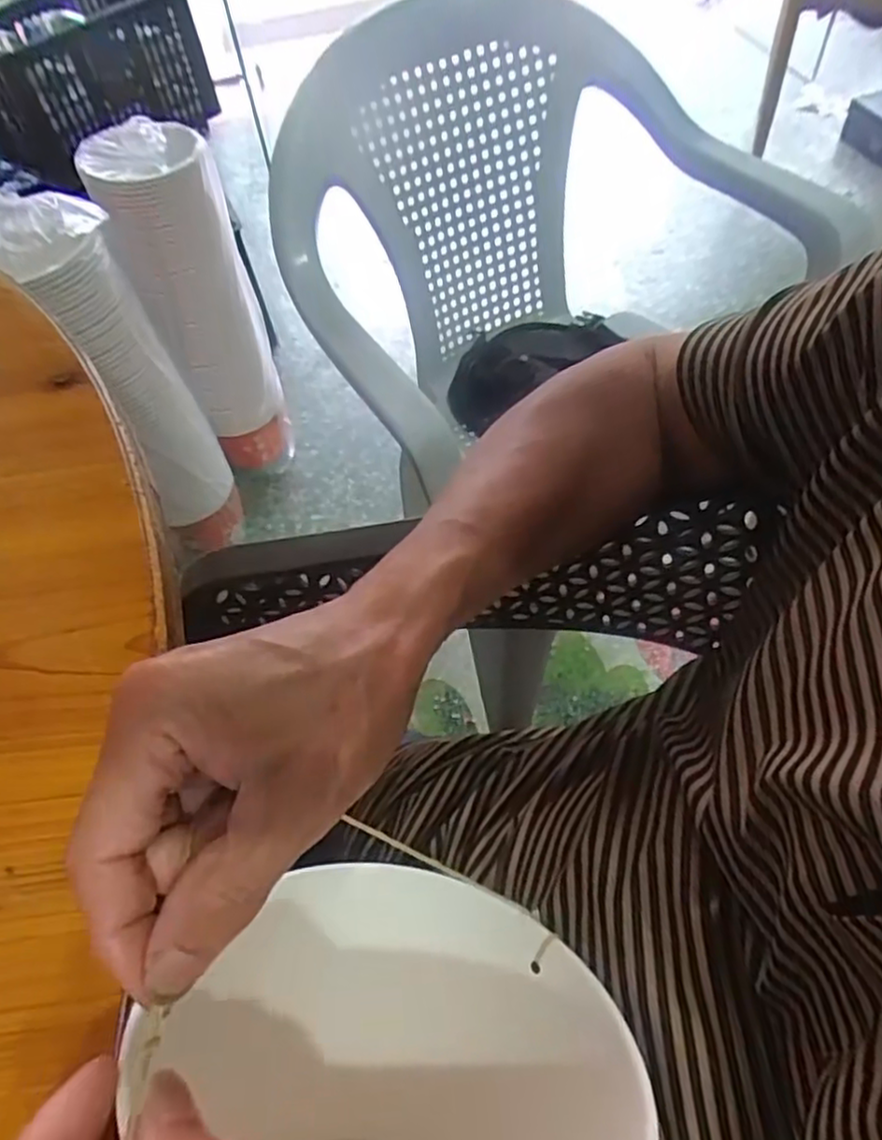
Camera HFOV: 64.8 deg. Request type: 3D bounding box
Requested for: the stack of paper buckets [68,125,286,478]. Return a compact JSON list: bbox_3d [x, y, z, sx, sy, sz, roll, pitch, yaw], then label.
[{"bbox_3d":[-0.352,-0.353,1.069,0.163,0.523,0.157,-19,56,-7],"label":"stack of paper buckets"}]

